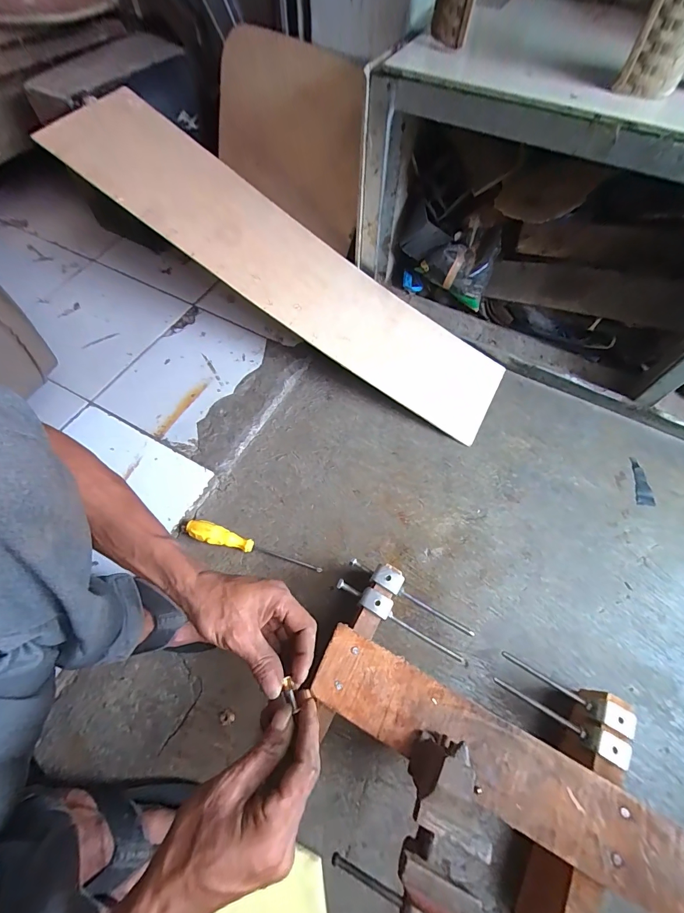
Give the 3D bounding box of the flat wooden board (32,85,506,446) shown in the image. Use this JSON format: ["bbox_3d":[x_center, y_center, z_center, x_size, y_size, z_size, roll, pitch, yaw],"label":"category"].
[{"bbox_3d":[-0.058,-0.326,0.690,0.840,0.073,0.199,32,64,-12],"label":"flat wooden board"}]

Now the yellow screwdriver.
[{"bbox_3d":[-0.141,0.146,0.579,0.219,0.028,0.030,18,63,8],"label":"yellow screwdriver"}]

